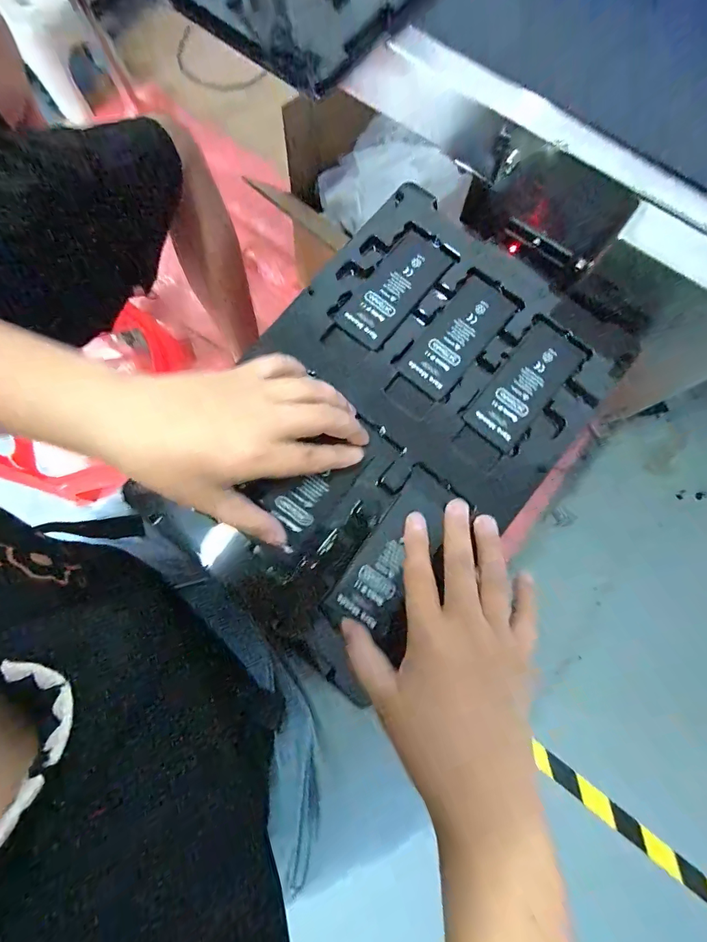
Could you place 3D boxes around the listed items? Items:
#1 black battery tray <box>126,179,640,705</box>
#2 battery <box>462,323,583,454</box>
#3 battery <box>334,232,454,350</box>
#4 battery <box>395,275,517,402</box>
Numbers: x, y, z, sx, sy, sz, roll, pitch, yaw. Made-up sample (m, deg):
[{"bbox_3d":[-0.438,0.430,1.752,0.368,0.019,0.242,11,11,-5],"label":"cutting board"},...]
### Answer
[{"bbox_3d":[0.025,-0.035,0.291,0.220,0.014,0.320,40,83,7],"label":"black battery tray"},{"bbox_3d":[0.126,-0.063,0.296,0.042,0.004,0.097,40,83,7],"label":"battery"},{"bbox_3d":[0.032,-0.141,0.310,0.041,0.004,0.096,40,83,7],"label":"battery"},{"bbox_3d":[0.078,-0.102,0.303,0.043,0.005,0.097,40,83,7],"label":"battery"}]

